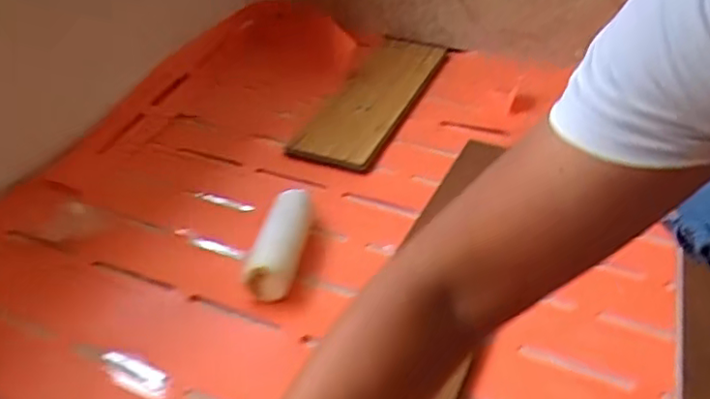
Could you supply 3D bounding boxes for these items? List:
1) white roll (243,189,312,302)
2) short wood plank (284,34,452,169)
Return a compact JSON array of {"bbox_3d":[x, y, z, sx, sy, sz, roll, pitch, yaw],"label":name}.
[{"bbox_3d":[-0.108,0.060,0.877,0.067,0.068,0.203,3,32,6],"label":"white roll"},{"bbox_3d":[0.036,-0.203,1.215,0.167,0.023,0.461,20,46,15],"label":"short wood plank"}]

